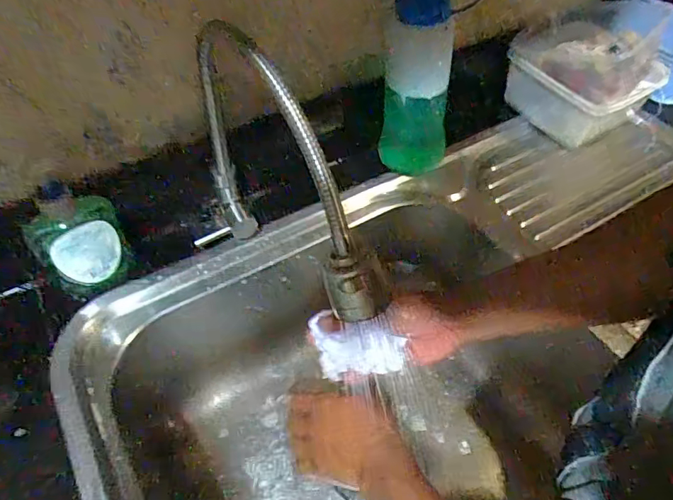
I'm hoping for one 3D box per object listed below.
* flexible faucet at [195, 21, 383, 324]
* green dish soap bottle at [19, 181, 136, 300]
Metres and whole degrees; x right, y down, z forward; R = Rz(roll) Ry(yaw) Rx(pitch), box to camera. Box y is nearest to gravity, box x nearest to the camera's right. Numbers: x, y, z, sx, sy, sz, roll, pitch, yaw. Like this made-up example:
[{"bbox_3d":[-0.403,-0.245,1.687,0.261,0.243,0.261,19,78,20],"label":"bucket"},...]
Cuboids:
[{"bbox_3d":[-0.065,-0.043,0.432,0.054,0.256,0.265,-33,59,-25],"label":"flexible faucet"},{"bbox_3d":[-0.255,-0.007,0.499,0.080,0.124,0.039,-35,60,-26],"label":"green dish soap bottle"}]

